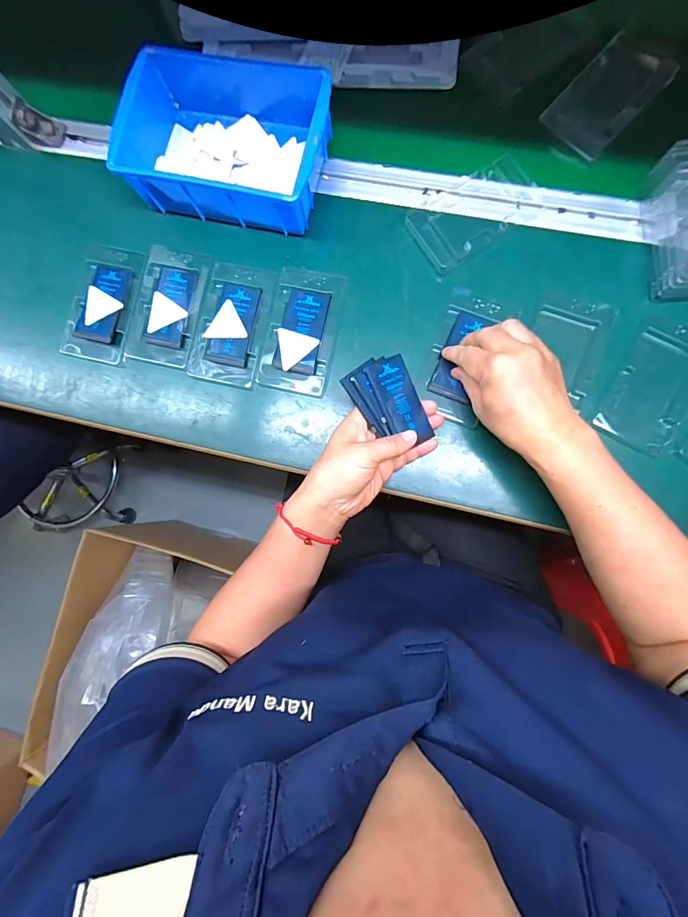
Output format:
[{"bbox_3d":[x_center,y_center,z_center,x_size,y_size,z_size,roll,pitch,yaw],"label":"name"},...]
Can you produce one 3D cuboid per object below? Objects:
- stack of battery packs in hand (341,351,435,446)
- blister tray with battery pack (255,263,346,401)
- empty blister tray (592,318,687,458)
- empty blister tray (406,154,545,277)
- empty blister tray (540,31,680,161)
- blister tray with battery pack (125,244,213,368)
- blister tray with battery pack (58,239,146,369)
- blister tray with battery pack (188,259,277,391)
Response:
[{"bbox_3d":[0.042,-0.051,0.373,0.066,0.014,0.084,-26,96,-17],"label":"stack of battery packs in hand"},{"bbox_3d":[-0.044,-0.133,0.417,0.075,0.007,0.127,13,91,6],"label":"blister tray with battery pack"},{"bbox_3d":[0.302,-0.071,0.384,0.077,0.007,0.122,26,92,5],"label":"empty blister tray"},{"bbox_3d":[0.133,-0.256,0.412,0.135,0.016,0.075,-35,86,4],"label":"empty blister tray"},{"bbox_3d":[0.271,-0.372,0.405,0.073,0.011,0.121,45,93,4],"label":"empty blister tray"},{"bbox_3d":[-0.191,-0.167,0.431,0.072,0.004,0.127,12,91,6],"label":"blister tray with battery pack"},{"bbox_3d":[-0.265,-0.172,0.437,0.070,0.008,0.127,14,91,6],"label":"blister tray with battery pack"},{"bbox_3d":[-0.119,-0.144,0.424,0.073,0.005,0.127,13,91,6],"label":"blister tray with battery pack"}]

